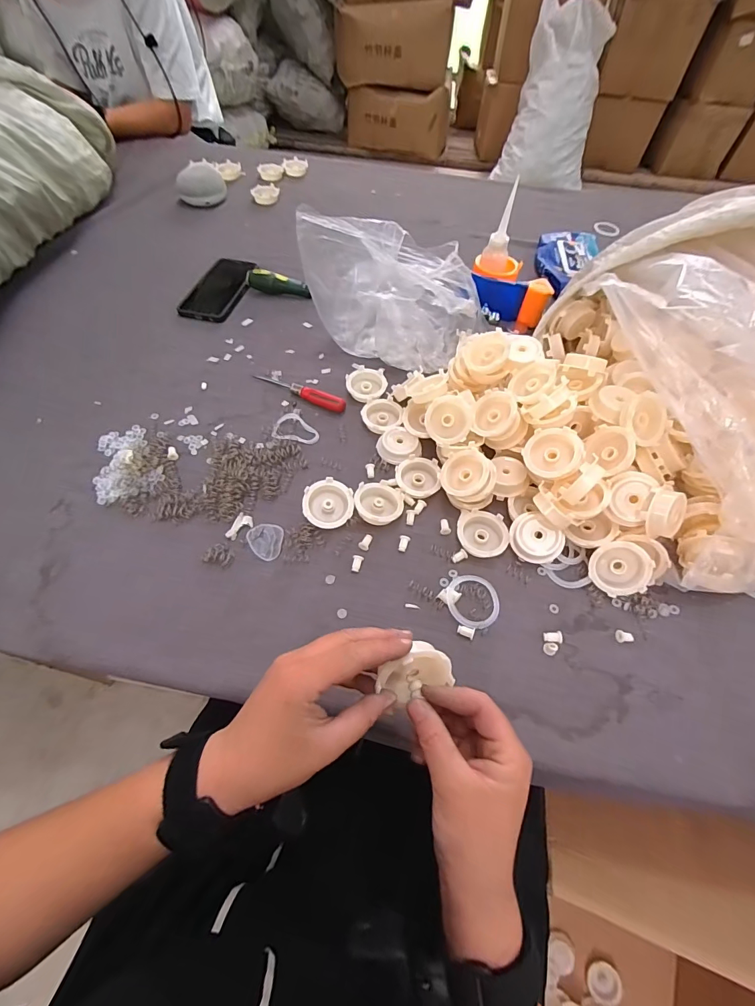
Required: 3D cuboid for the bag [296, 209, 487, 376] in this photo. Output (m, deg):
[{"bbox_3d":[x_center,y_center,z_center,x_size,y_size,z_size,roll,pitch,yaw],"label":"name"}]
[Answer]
[{"bbox_3d":[0.024,-0.288,0.543,0.223,0.153,0.145,20,58,10],"label":"bag"}]

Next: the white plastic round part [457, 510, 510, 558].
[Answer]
[{"bbox_3d":[0.112,0.033,0.432,0.053,0.013,0.053,1,57,-2],"label":"white plastic round part"}]

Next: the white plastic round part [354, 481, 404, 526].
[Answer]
[{"bbox_3d":[0.001,0.002,0.438,0.052,0.020,0.055,1,57,-2],"label":"white plastic round part"}]

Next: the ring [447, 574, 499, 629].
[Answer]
[{"bbox_3d":[0.094,0.095,0.394,0.052,0.006,0.054,1,57,-2],"label":"ring"}]

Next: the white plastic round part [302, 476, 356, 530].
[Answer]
[{"bbox_3d":[-0.052,0.002,0.434,0.053,0.023,0.052,1,57,-2],"label":"white plastic round part"}]

